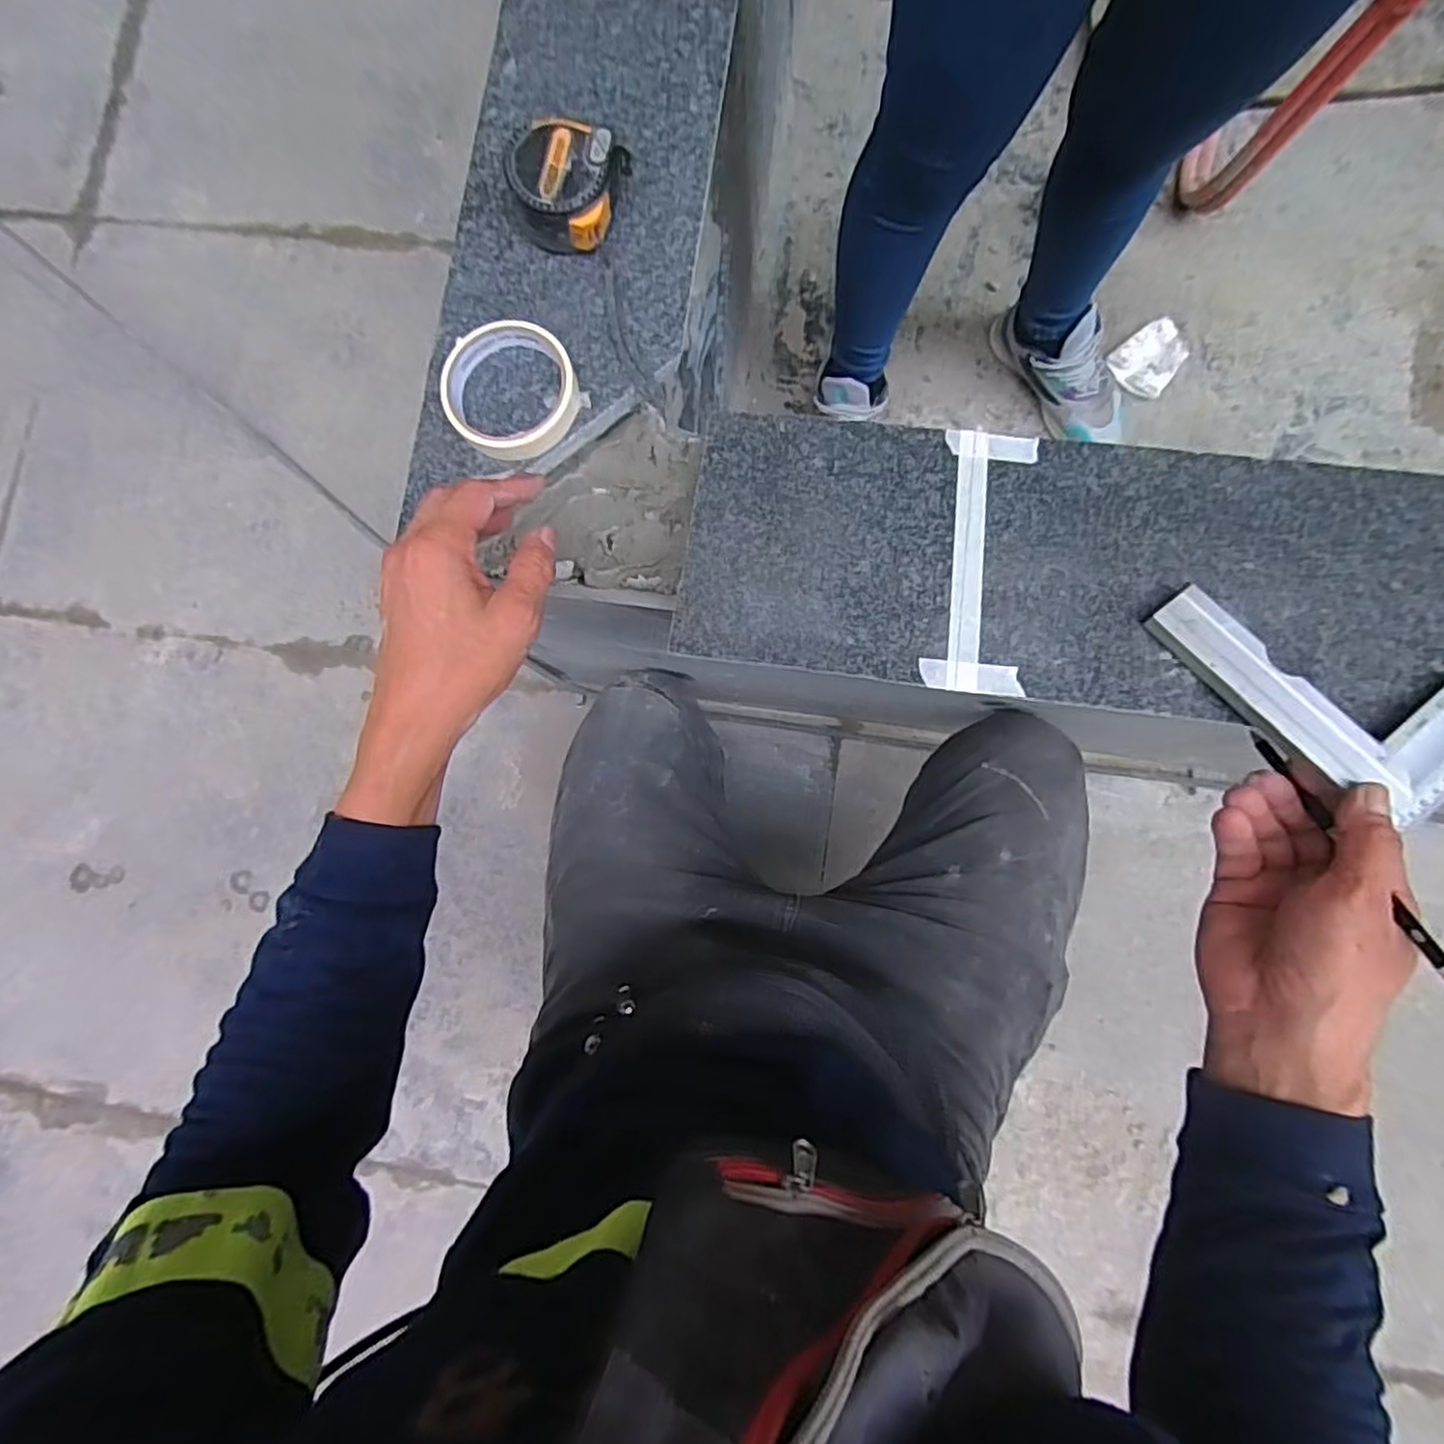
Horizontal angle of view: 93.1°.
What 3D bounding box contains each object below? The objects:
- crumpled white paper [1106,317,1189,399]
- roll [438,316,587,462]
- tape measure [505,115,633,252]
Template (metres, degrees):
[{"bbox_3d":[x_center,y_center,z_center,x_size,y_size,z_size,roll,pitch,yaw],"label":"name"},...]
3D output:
[{"bbox_3d":[0.647,-0.552,1.036,0.090,0.018,0.133,38,87,8],"label":"crumpled white paper"},{"bbox_3d":[-0.146,-0.227,0.462,0.087,0.022,0.096,-38,81,-1],"label":"roll"},{"bbox_3d":[-0.103,-0.361,0.467,0.078,0.048,0.072,-3,79,3],"label":"tape measure"}]

